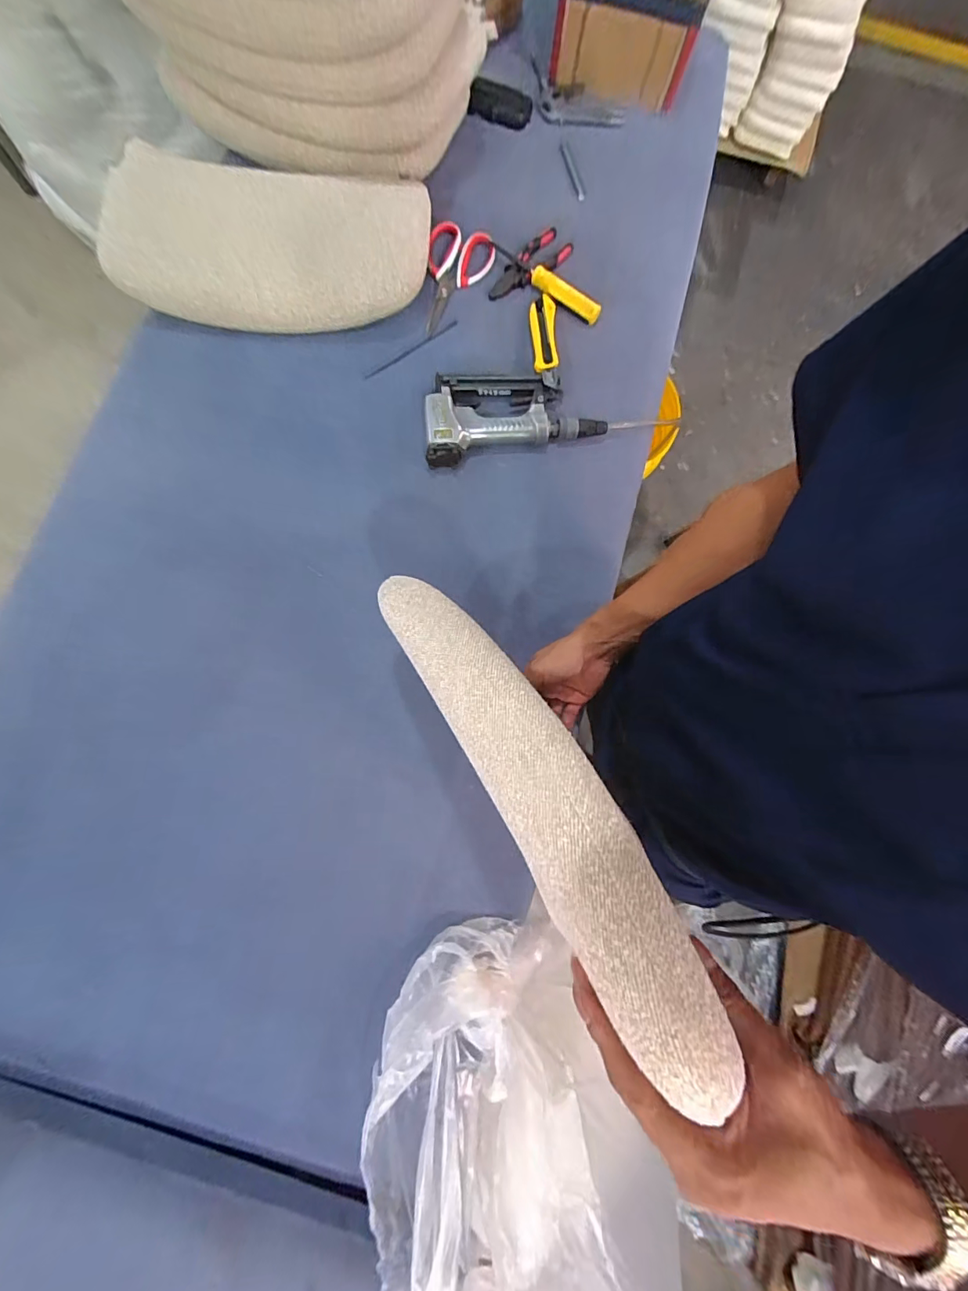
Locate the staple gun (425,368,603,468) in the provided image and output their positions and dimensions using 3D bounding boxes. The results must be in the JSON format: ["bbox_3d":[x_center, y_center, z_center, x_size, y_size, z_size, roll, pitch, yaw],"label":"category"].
[{"bbox_3d":[0.037,-0.333,0.641,0.253,0.042,0.123,-13,80,-4],"label":"staple gun"}]

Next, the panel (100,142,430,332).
[{"bbox_3d":[-0.301,-0.573,0.663,0.449,0.085,0.242,3,79,-1],"label":"panel"}]

